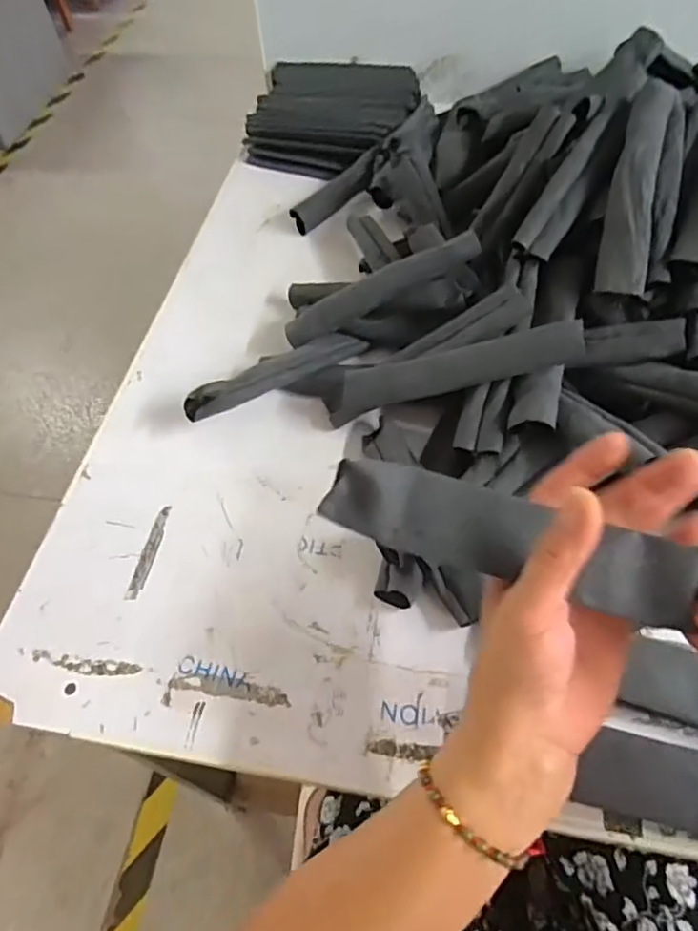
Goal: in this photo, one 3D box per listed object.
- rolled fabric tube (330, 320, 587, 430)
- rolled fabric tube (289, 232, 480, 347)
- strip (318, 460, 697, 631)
[{"bbox_3d":[0.073,-0.073,0.483,0.213,0.032,0.031,-12,57,25],"label":"rolled fabric tube"},{"bbox_3d":[0.028,-0.158,0.549,0.185,0.025,0.026,-24,59,15],"label":"rolled fabric tube"},{"bbox_3d":[0.077,0.035,0.294,0.178,0.013,0.039,15,76,9],"label":"strip"}]

